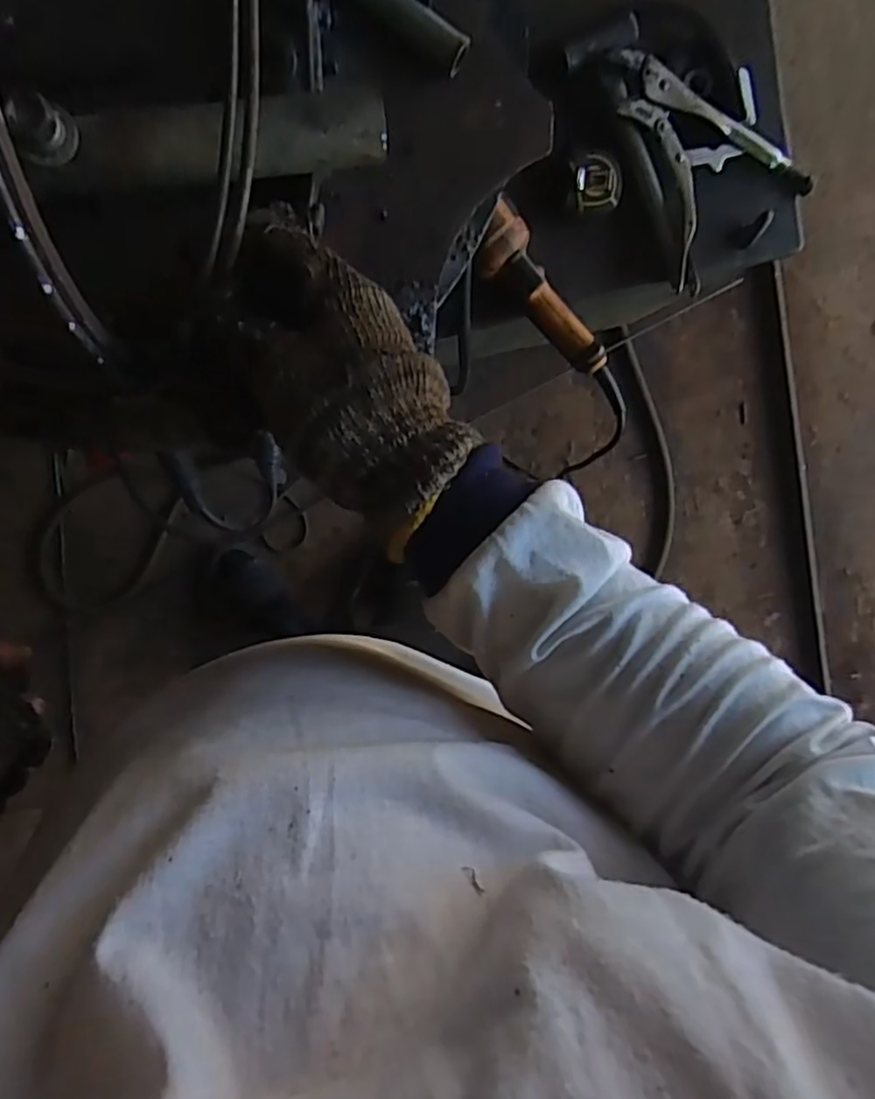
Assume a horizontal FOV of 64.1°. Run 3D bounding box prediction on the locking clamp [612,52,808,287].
[{"bbox_3d":[0.262,-0.384,0.662,0.158,0.019,0.216,-25,96,-7],"label":"locking clamp"}]

